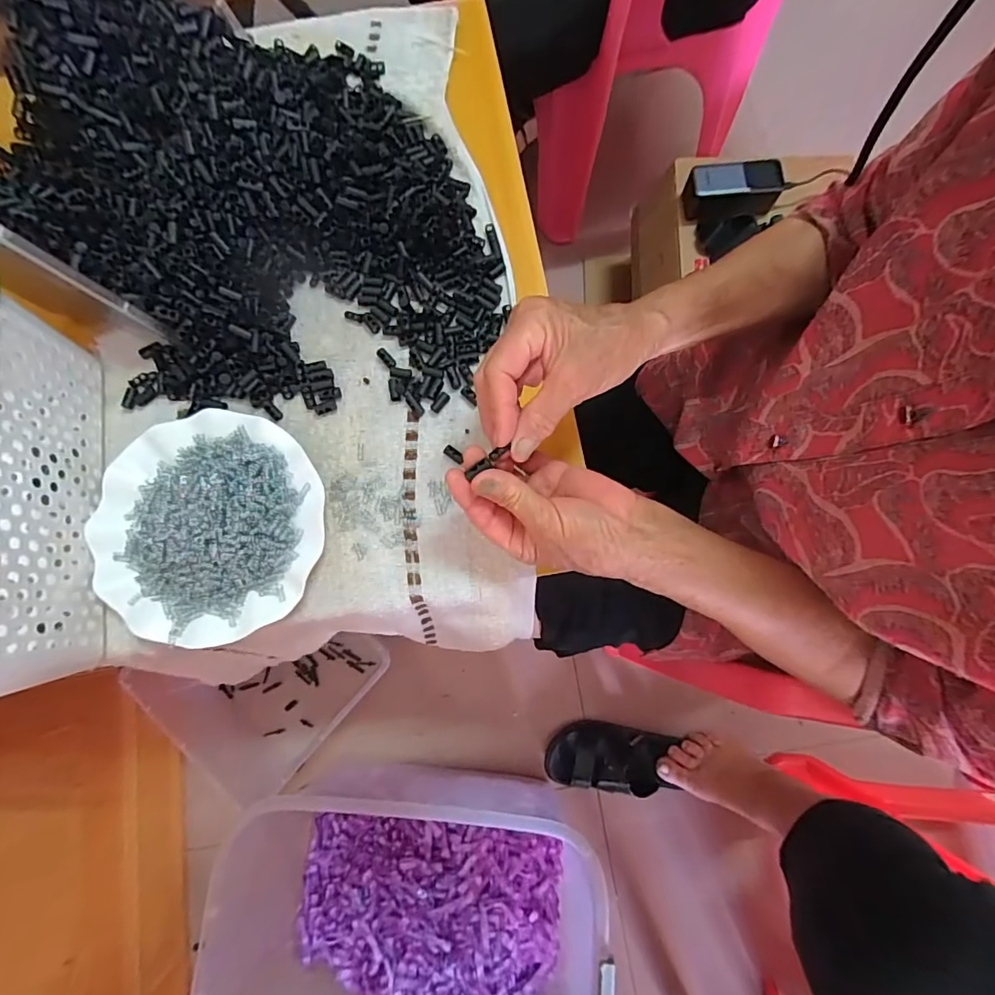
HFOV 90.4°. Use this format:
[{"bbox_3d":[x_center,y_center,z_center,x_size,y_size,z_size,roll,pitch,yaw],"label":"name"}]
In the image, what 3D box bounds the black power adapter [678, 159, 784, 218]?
[{"bbox_3d":[0.350,-0.460,0.736,0.131,0.065,0.059,1,79,1],"label":"black power adapter"}]

